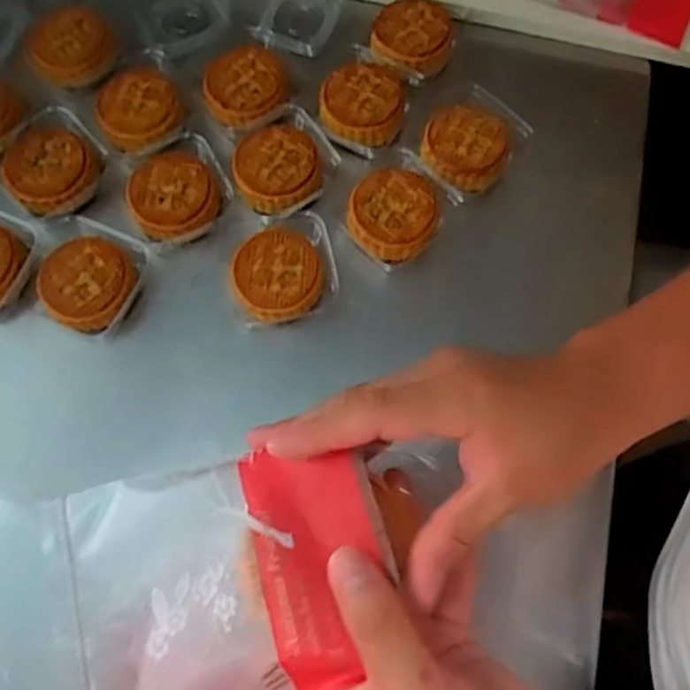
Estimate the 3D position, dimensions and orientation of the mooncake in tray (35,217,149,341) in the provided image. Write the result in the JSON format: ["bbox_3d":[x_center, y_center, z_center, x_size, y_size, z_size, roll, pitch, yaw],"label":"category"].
[{"bbox_3d":[-0.189,-0.049,0.486,0.067,0.033,0.075,23,73,8],"label":"mooncake in tray"}]

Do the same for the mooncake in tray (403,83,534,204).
[{"bbox_3d":[0.095,-0.157,0.520,0.076,0.037,0.087,38,75,12],"label":"mooncake in tray"}]

